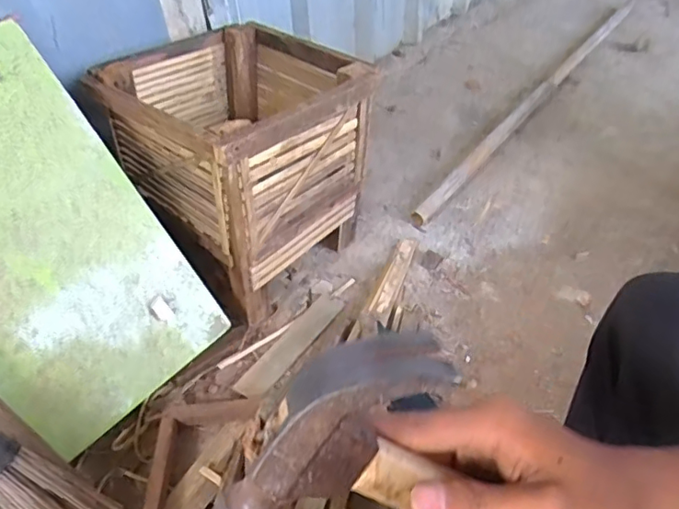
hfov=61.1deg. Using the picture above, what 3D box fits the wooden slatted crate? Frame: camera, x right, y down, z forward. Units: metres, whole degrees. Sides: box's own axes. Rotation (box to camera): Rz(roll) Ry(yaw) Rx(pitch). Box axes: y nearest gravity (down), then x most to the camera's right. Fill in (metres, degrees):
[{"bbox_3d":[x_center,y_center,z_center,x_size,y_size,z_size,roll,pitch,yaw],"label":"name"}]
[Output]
[{"bbox_3d":[-0.176,-0.172,1.072,0.353,0.356,0.362,-34,52,-29],"label":"wooden slatted crate"}]

